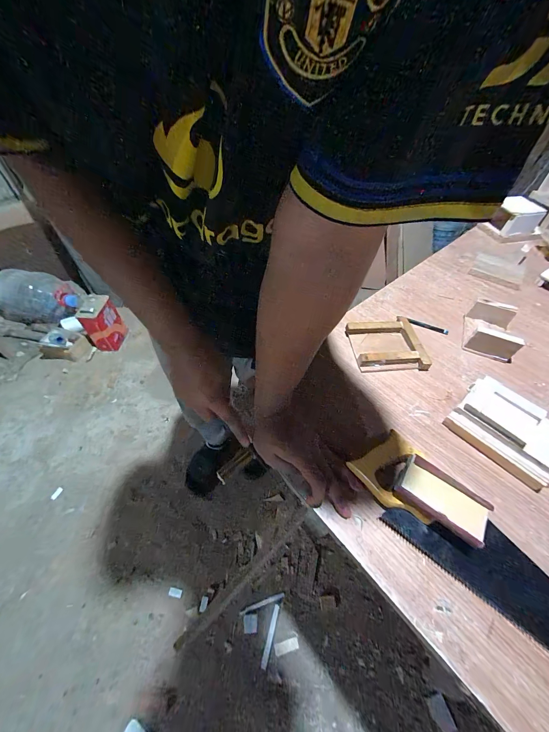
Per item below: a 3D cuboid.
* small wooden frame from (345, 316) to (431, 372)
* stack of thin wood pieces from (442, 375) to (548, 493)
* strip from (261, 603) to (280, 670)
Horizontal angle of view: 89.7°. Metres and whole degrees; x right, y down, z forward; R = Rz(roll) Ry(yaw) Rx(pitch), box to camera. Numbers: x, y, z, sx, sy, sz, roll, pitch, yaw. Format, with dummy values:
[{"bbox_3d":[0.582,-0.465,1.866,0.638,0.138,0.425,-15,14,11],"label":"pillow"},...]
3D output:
[{"bbox_3d":[0.215,-0.047,0.538,0.126,0.026,0.126,-4,53,-6],"label":"small wooden frame"},{"bbox_3d":[0.355,0.091,0.418,0.105,0.056,0.143,-36,62,-27],"label":"stack of thin wood pieces"},{"bbox_3d":[-0.012,0.810,0.832,0.018,0.005,0.143,16,53,8],"label":"strip"}]

